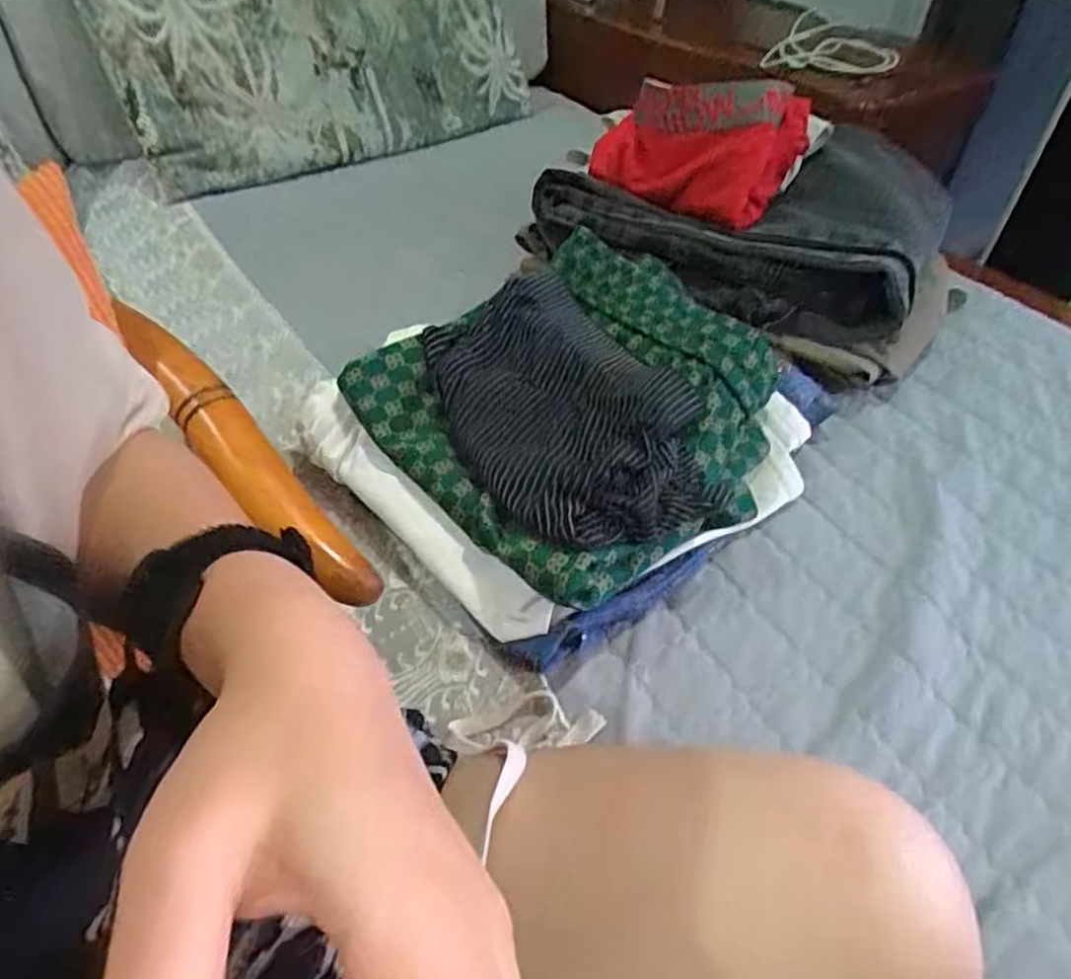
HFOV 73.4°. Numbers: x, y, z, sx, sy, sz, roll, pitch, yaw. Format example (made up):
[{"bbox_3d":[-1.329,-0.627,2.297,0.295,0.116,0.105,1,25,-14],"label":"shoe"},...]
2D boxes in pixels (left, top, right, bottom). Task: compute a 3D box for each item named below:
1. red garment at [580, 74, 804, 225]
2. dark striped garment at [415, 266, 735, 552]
[{"bbox_3d":[0.139,-0.321,0.656,0.205,0.100,0.086,34,54,28],"label":"red garment"},{"bbox_3d":[0.018,-0.059,0.496,0.145,0.045,0.237,-20,50,-16],"label":"dark striped garment"}]

